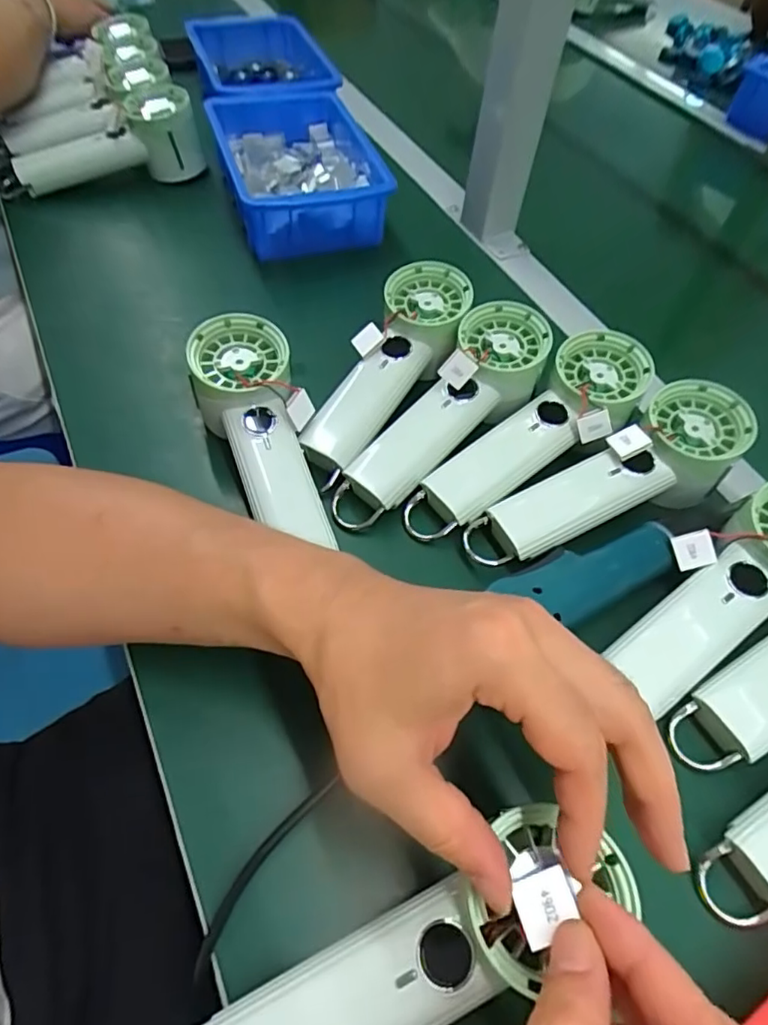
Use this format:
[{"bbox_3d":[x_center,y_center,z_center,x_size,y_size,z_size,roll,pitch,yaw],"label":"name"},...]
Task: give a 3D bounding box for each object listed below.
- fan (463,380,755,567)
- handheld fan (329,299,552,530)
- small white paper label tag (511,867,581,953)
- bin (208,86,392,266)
[{"bbox_3d":[0.142,-0.017,0.370,0.198,0.048,0.062,-27,62,-6],"label":"fan"},{"bbox_3d":[0.039,-0.068,0.381,0.063,0.047,0.197,39,77,20],"label":"handheld fan"},{"bbox_3d":[0.055,0.135,0.197,0.020,0.004,0.019,-25,53,4],"label":"small white paper label tag"},{"bbox_3d":[-0.082,-0.324,0.548,0.143,0.062,0.203,-12,58,-12],"label":"bin"}]

